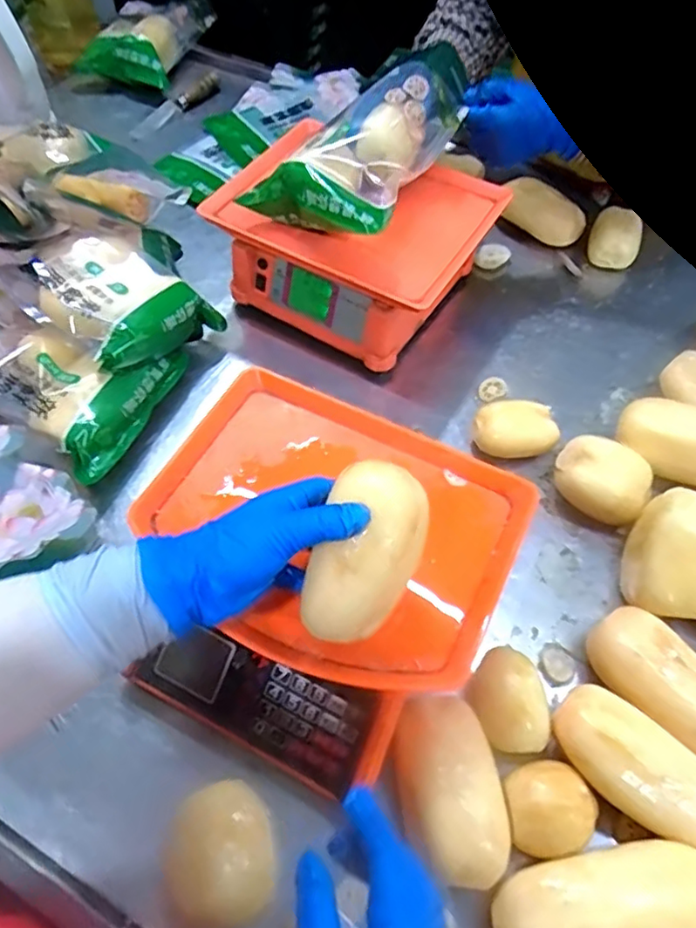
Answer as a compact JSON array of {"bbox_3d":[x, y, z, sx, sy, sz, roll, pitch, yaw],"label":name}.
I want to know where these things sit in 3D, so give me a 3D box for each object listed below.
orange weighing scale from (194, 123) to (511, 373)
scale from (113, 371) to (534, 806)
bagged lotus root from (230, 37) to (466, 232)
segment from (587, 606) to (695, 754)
[{"bbox_3d":[0.016,-0.272,0.764,0.293,0.134,0.248,29,61,17],"label":"orange weighing scale"},{"bbox_3d":[-0.027,0.096,0.523,0.280,0.130,0.279,23,60,14],"label":"scale"},{"bbox_3d":[0.019,-0.360,0.678,0.151,0.086,0.250,24,60,14],"label":"bagged lotus root"},{"bbox_3d":[0.273,0.196,0.505,0.070,0.050,0.156,-33,63,-20],"label":"segment"}]

